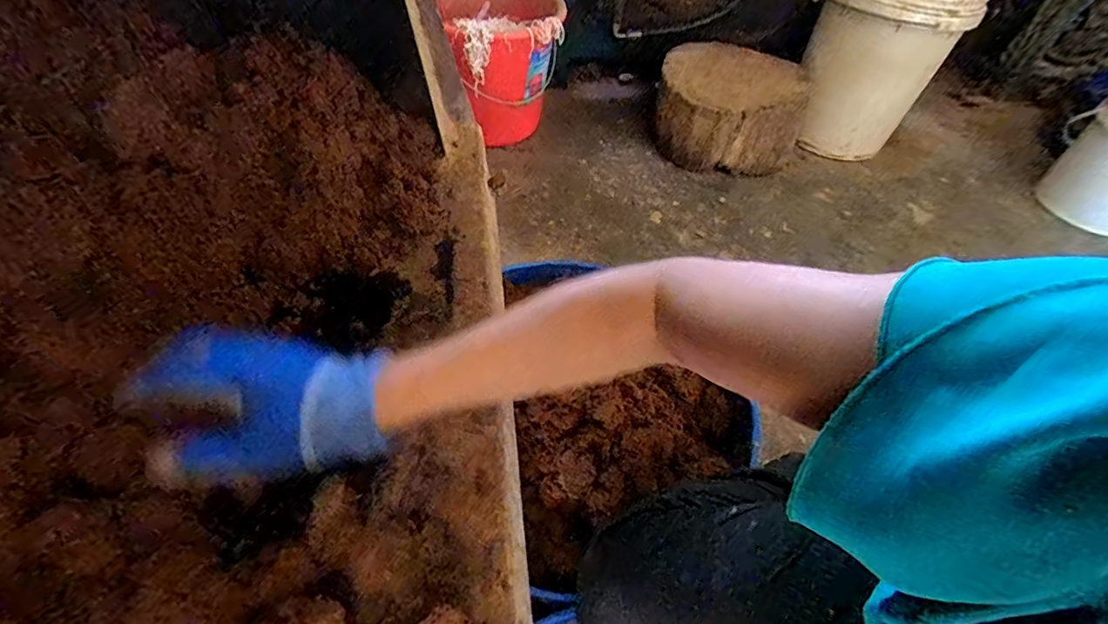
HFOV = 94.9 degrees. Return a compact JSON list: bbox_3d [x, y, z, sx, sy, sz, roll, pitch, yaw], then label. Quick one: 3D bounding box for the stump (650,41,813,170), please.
[{"bbox_3d":[0.412,-0.483,1.238,0.365,0.197,0.300,22,51,12],"label":"stump"}]

